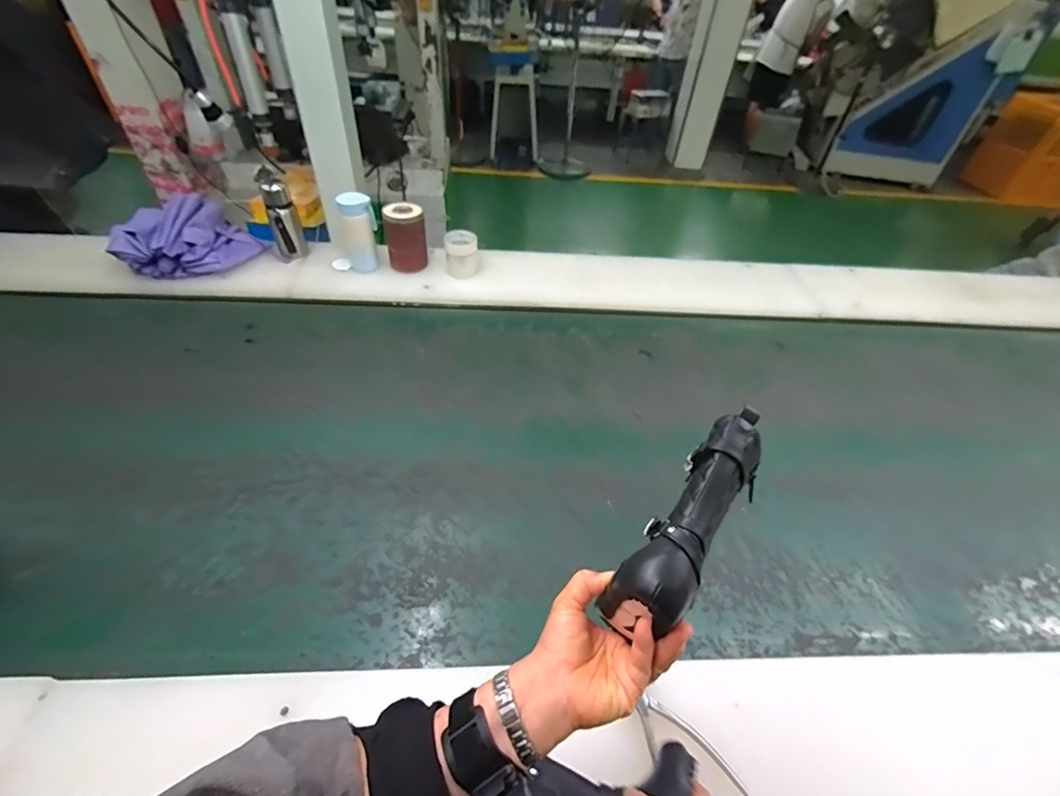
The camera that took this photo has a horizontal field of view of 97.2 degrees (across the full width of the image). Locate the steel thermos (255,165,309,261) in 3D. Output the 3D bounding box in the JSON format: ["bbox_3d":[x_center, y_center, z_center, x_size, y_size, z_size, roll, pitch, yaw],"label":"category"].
[{"bbox_3d":[-0.635,-0.474,1.193,0.073,0.224,0.084,-21,51,-24],"label":"steel thermos"}]

